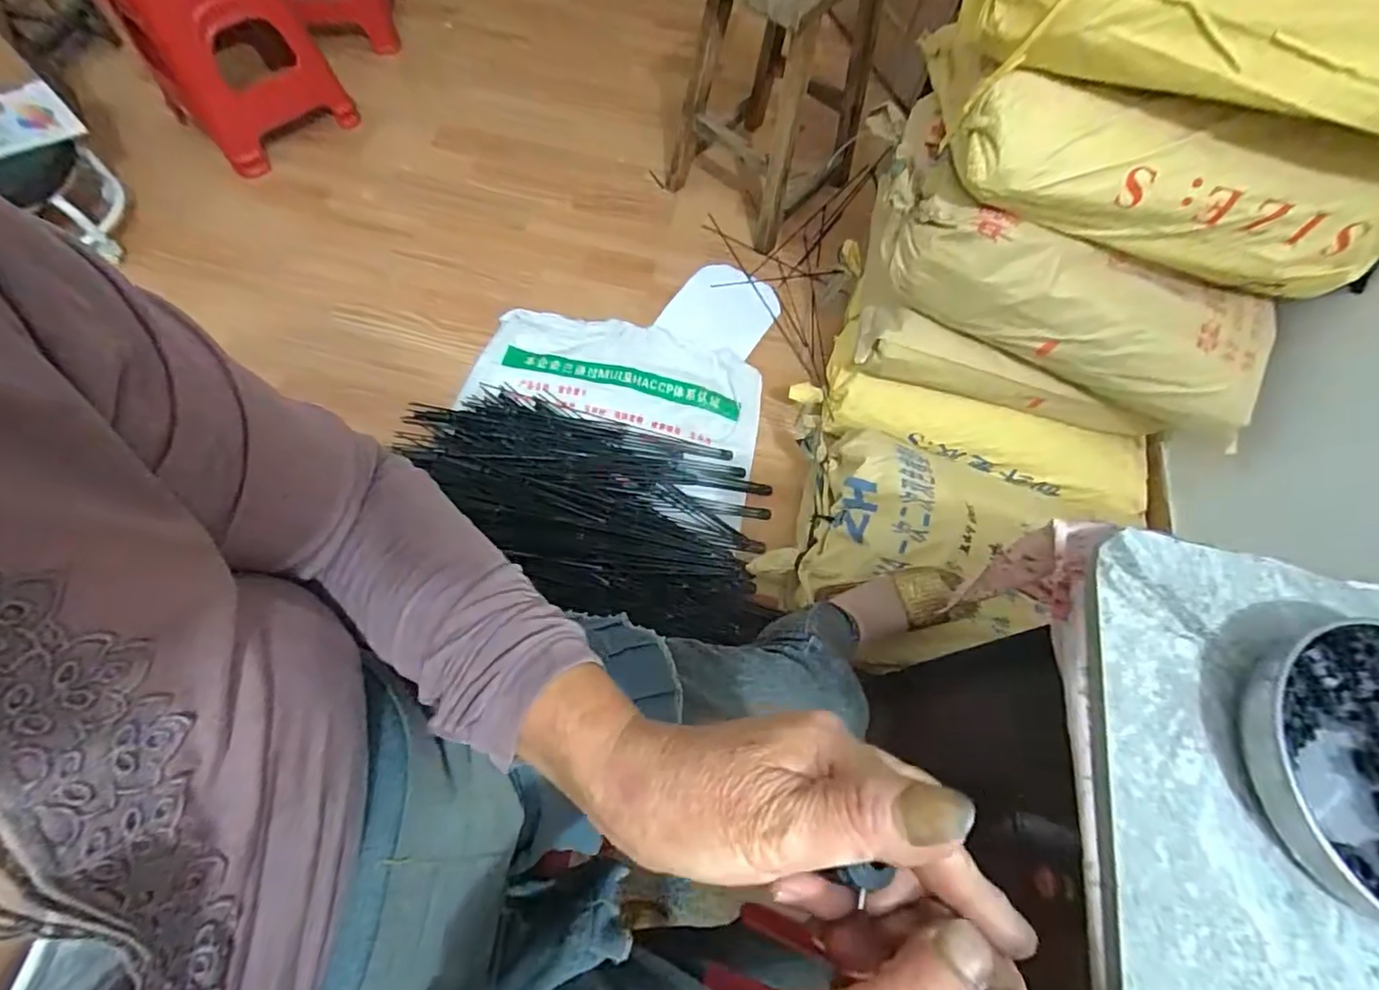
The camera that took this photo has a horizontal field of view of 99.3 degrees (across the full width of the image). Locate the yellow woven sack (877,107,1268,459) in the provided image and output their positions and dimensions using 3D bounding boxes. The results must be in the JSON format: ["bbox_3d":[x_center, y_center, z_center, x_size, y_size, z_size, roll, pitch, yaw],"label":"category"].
[{"bbox_3d":[0.593,-0.332,0.920,0.659,0.185,0.260,27,67,-4],"label":"yellow woven sack"}]

